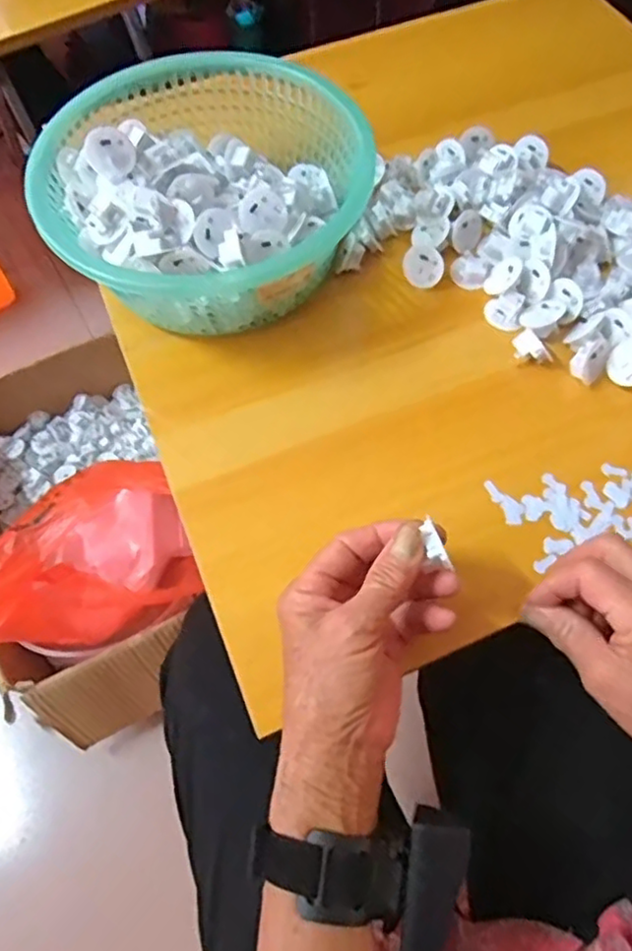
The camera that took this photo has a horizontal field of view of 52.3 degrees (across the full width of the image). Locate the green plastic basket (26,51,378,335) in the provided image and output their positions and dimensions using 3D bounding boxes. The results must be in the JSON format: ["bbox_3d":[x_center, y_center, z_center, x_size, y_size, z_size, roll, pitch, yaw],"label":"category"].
[{"bbox_3d":[-0.079,-0.217,0.483,0.226,0.080,0.216,-1,63,2],"label":"green plastic basket"}]

